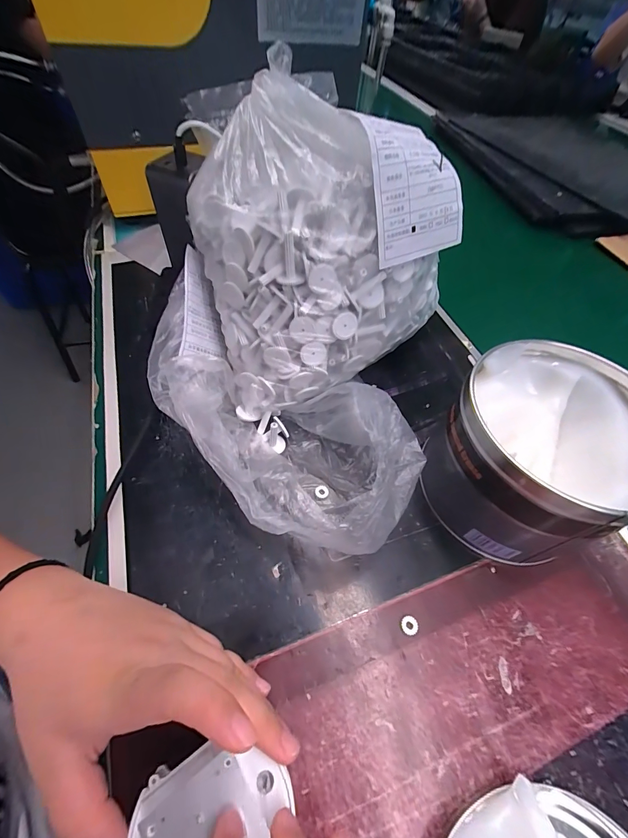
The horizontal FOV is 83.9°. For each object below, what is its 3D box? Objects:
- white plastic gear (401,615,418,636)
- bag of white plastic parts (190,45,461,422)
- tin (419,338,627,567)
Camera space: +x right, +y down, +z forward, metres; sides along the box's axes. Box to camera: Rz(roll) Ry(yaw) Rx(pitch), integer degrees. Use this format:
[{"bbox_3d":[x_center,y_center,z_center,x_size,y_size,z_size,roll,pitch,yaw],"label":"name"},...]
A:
[{"bbox_3d":[0.062,0.133,0.225,0.011,0.004,0.011,3,55,-4],"label":"white plastic gear"},{"bbox_3d":[0.000,-0.128,0.289,0.179,0.186,0.165,-18,59,-17],"label":"bag of white plastic parts"},{"bbox_3d":[0.161,0.025,0.252,0.131,0.097,0.123,3,55,-4],"label":"tin"}]

